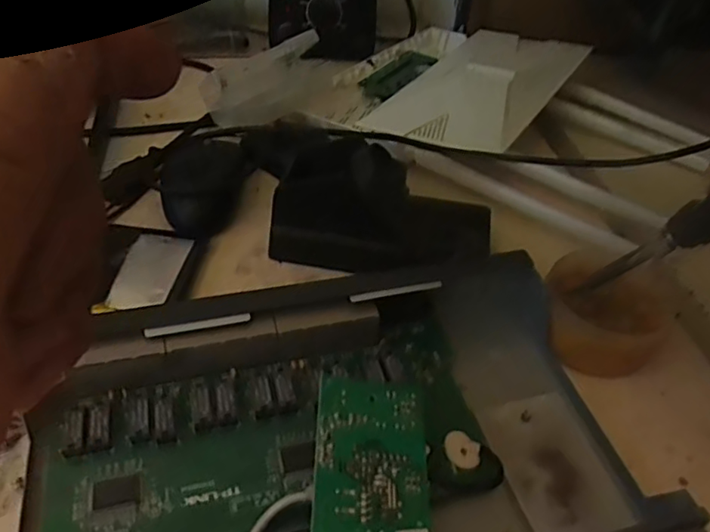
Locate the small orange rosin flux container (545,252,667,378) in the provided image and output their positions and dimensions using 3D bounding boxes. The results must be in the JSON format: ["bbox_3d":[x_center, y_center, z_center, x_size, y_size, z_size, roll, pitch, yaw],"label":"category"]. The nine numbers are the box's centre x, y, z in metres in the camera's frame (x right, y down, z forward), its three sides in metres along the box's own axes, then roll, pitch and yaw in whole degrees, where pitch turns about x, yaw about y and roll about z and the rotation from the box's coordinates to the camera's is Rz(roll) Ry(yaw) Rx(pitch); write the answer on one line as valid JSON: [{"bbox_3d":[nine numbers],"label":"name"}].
[{"bbox_3d":[0.147,0.030,0.364,0.070,0.036,0.072,4,44,-4],"label":"small orange rosin flux container"}]

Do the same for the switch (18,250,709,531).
[{"bbox_3d":[-0.011,0.078,0.301,0.296,0.036,0.191,-6,44,-14],"label":"switch"}]

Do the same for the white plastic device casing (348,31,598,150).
[{"bbox_3d":[0.115,-0.166,0.537,0.123,0.015,0.220,21,49,28],"label":"white plastic device casing"}]

